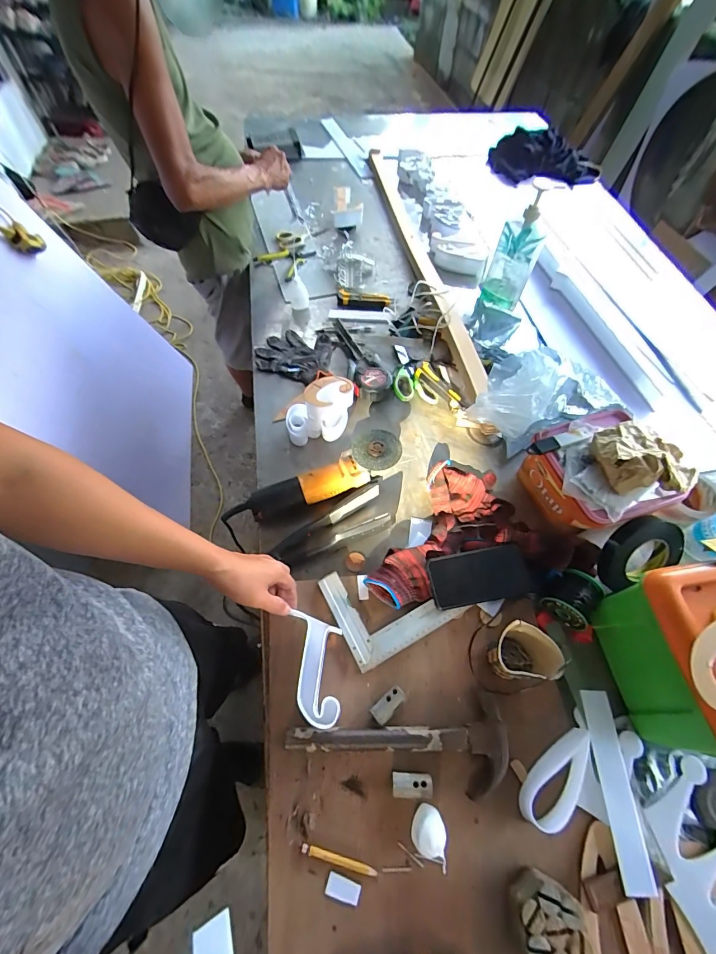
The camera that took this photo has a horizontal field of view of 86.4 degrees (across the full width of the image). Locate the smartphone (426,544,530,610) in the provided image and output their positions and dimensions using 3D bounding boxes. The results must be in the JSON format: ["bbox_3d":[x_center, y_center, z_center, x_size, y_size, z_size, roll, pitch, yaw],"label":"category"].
[{"bbox_3d":[0.194,0.160,0.616,0.155,0.009,0.081,-8,67,-6],"label":"smartphone"}]

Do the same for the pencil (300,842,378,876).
[{"bbox_3d":[-0.024,0.464,0.461,0.092,0.004,0.010,13,61,7],"label":"pencil"}]

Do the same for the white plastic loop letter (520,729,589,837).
[{"bbox_3d":[0.258,0.385,0.495,0.049,0.033,0.133,36,67,18],"label":"white plastic loop letter"}]

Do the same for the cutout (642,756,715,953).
[{"bbox_3d":[0.428,0.468,0.474,0.121,0.009,0.164,-15,63,-11],"label":"cutout"}]

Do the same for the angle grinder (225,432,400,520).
[{"bbox_3d":[-0.076,0.013,0.680,0.324,0.085,0.081,-21,63,-11],"label":"angle grinder"}]

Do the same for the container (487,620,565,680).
[{"bbox_3d":[0.227,0.251,0.534,0.079,0.082,0.069,22,63,12],"label":"container"}]

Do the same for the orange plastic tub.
[{"bbox_3d":[0.405,0.000,0.670,0.188,0.117,0.186,-16,62,-9],"label":"orange plastic tub"}]

